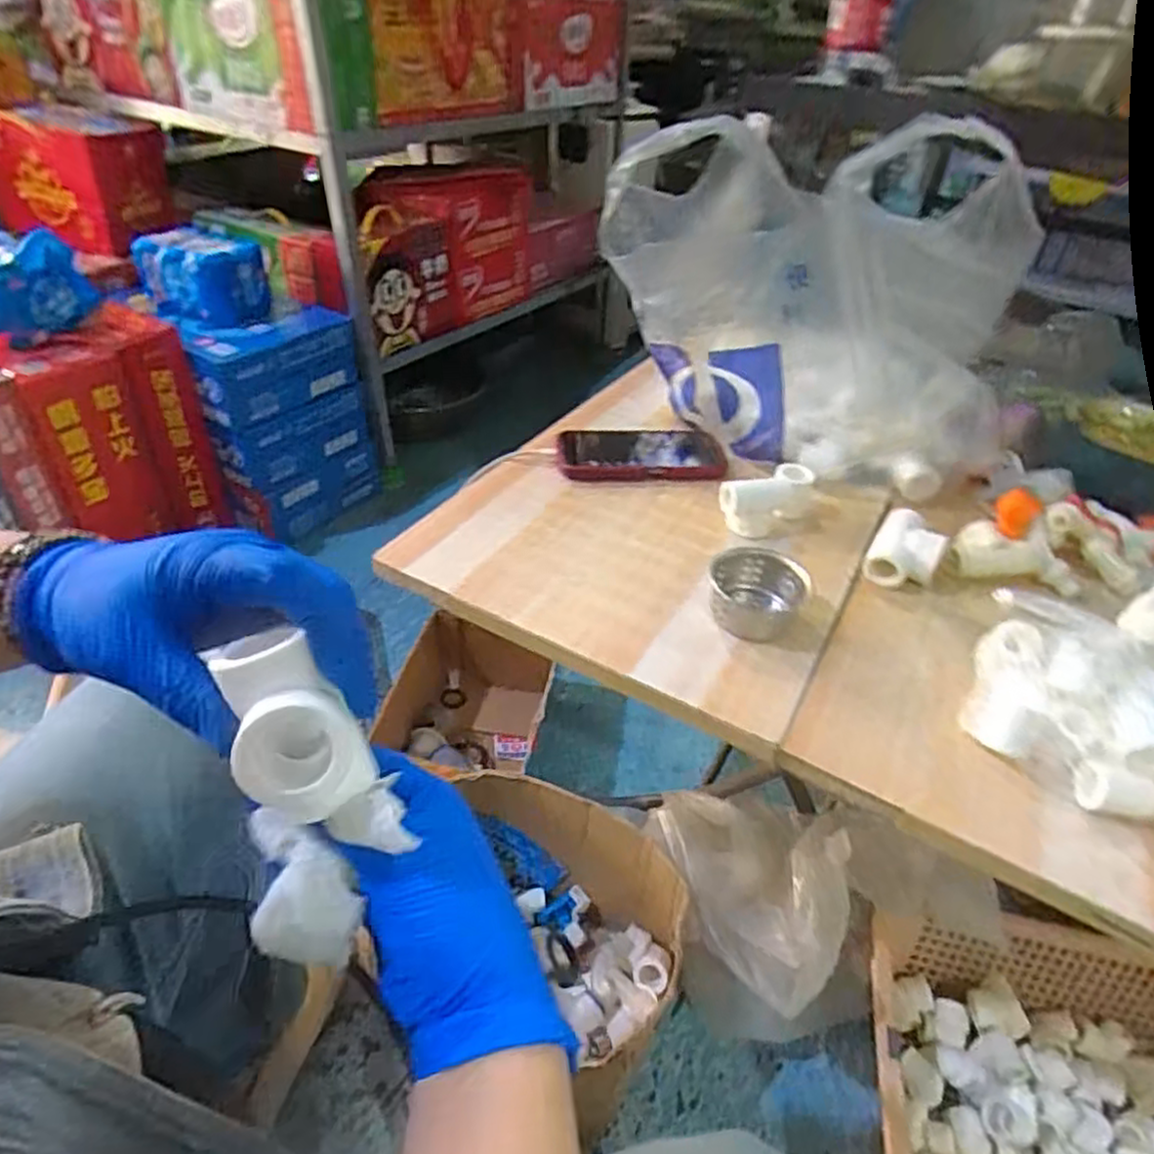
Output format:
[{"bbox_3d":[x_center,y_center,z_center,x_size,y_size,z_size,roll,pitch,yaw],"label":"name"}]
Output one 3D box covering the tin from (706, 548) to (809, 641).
[{"bbox_3d":[0.137,0.010,0.553,0.070,0.037,0.068,2,39,-2],"label":"tin"}]

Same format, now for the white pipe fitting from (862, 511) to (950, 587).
[{"bbox_3d":[0.274,-0.021,0.606,0.053,0.043,0.068,25,43,23],"label":"white pipe fitting"}]

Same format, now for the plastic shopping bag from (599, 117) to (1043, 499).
[{"bbox_3d":[0.228,-0.298,0.712,0.243,0.287,0.378,-26,47,-32],"label":"plastic shopping bag"}]

